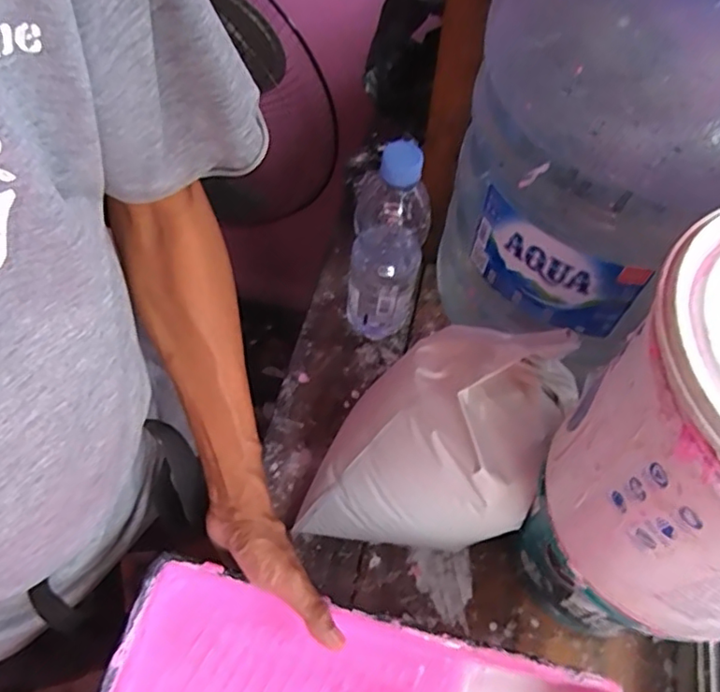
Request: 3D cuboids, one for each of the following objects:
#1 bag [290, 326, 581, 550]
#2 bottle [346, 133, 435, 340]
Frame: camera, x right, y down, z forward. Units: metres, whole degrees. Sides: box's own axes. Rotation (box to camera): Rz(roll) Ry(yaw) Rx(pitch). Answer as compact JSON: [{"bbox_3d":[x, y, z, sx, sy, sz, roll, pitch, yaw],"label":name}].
[{"bbox_3d":[0.068,0.081,0.517,0.173,0.161,0.210,25,62,13],"label":"bag"},{"bbox_3d":[0.023,-0.085,0.564,0.070,0.246,0.053,8,60,4],"label":"bottle"}]

